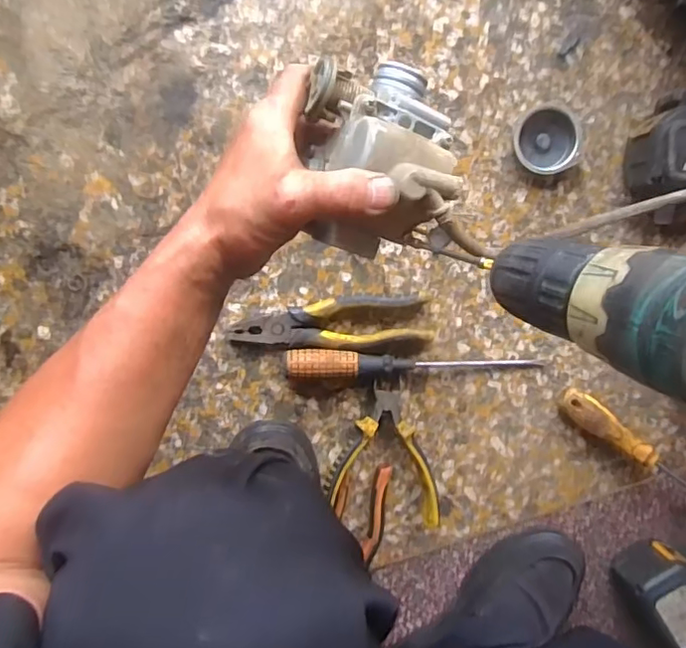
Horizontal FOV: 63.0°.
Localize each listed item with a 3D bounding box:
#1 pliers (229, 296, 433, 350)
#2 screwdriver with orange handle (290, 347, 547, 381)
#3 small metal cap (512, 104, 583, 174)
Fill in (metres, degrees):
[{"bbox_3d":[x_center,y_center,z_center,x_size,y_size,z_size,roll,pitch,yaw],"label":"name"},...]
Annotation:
[{"bbox_3d":[-0.011,0.000,0.540,0.185,0.019,0.049,-3,99,-2],"label":"pliers"},{"bbox_3d":[0.071,0.045,0.543,0.248,0.030,0.031,3,98,-3],"label":"screwdriver with orange handle"},{"bbox_3d":[0.188,-0.171,0.520,0.061,0.018,0.059,0,99,-2],"label":"small metal cap"}]

